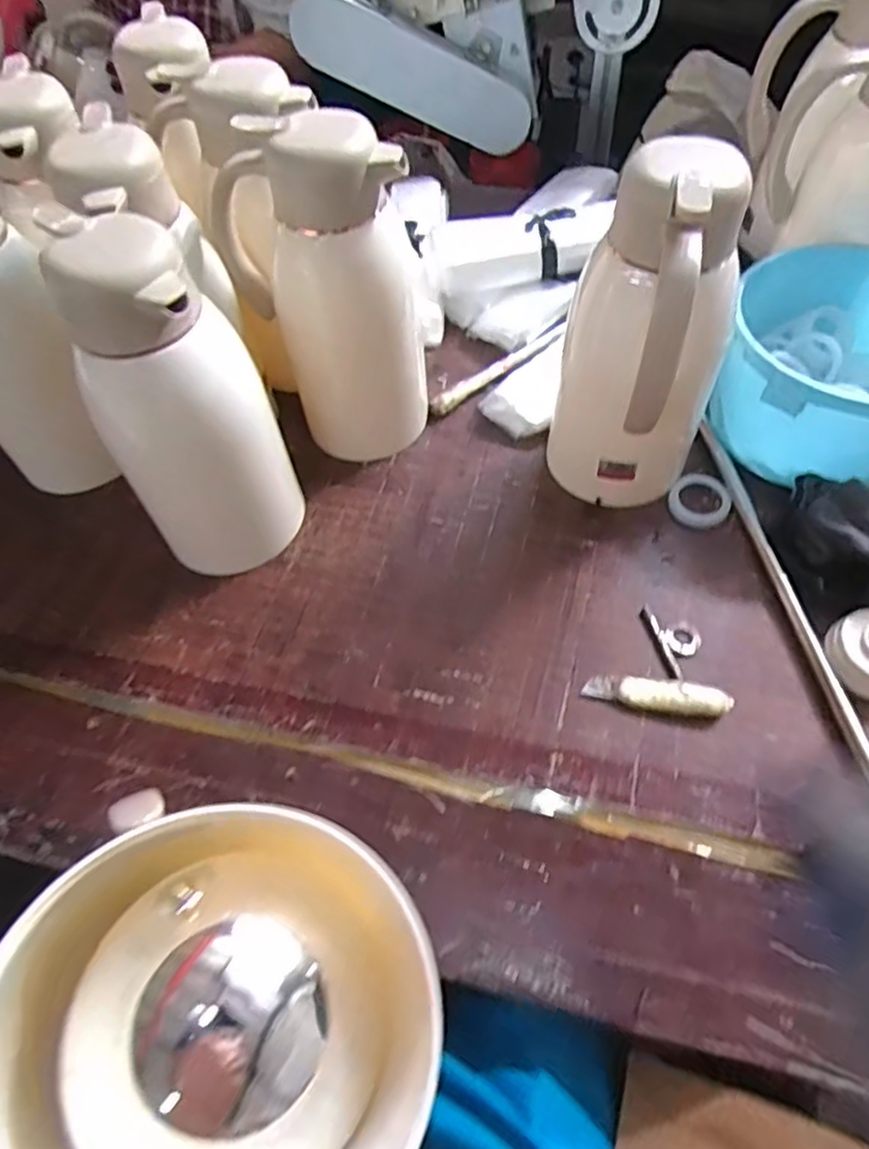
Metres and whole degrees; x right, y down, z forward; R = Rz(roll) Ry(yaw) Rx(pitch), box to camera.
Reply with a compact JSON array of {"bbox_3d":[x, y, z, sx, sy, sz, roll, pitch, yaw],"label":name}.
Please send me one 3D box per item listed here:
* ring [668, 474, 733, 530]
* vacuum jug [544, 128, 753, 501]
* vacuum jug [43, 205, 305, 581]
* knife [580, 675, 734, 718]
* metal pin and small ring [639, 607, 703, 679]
[{"bbox_3d":[0.253,-0.071,0.638,0.054,0.009,0.060,25,64,19],"label":"ring"},{"bbox_3d":[0.167,-0.176,0.541,0.119,0.264,0.134,18,62,16],"label":"vacuum jug"},{"bbox_3d":[-0.195,-0.128,0.526,0.126,0.258,0.136,-25,59,-10],"label":"vacuum jug"},{"bbox_3d":[0.175,0.094,0.530,0.109,0.015,0.027,6,59,9],"label":"knife"},{"bbox_3d":[0.203,0.054,0.562,0.039,0.009,0.066,-14,63,-4],"label":"metal pin and small ring"}]

